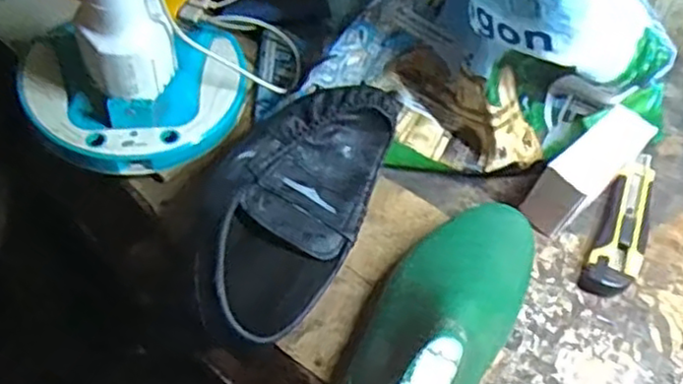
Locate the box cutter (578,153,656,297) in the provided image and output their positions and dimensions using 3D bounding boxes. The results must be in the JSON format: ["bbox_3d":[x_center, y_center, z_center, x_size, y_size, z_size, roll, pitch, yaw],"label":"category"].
[{"bbox_3d":[0.237,0.024,0.581,0.038,0.014,0.148,25,56,13],"label":"box cutter"}]

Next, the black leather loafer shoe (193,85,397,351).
[{"bbox_3d":[-0.040,0.012,0.526,0.103,0.063,0.227,19,55,8],"label":"black leather loafer shoe"}]

